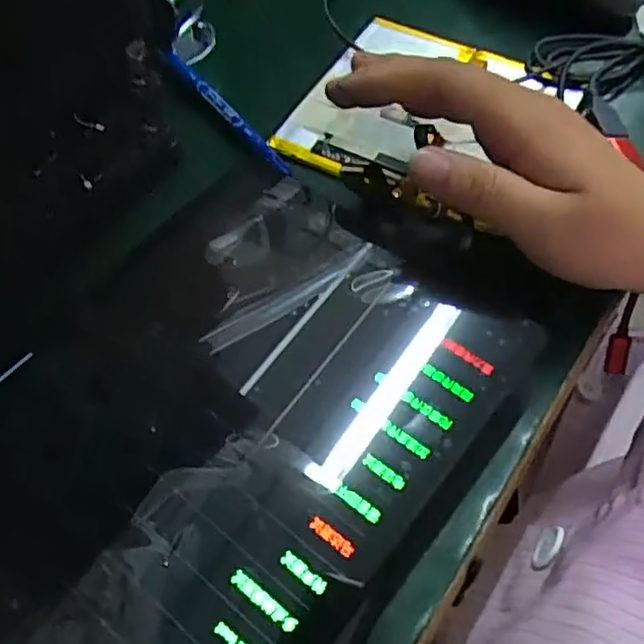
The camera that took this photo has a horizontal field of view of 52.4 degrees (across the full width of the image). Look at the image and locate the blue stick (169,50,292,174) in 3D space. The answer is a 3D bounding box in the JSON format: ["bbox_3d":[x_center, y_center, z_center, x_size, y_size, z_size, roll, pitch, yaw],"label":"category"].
[{"bbox_3d":[-0.050,-0.110,0.343,0.007,0.011,0.110,-34,63,-19],"label":"blue stick"}]

